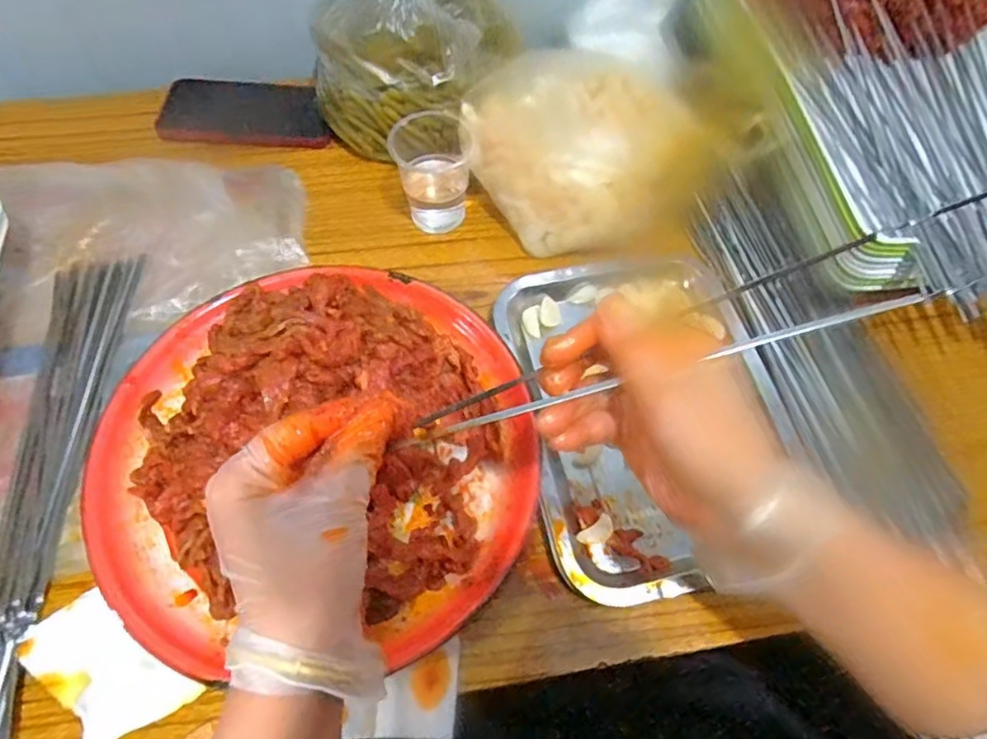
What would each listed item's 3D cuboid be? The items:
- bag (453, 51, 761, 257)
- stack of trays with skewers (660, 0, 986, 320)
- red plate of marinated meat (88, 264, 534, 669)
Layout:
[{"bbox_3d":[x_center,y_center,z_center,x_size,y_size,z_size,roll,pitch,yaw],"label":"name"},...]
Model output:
[{"bbox_3d":[0.091,-0.201,0.523,0.208,0.102,0.181,-37,69,-20],"label":"bag"},{"bbox_3d":[0.383,-0.226,0.540,0.294,0.117,0.402,-5,62,-6],"label":"stack of trays with skewers"},{"bbox_3d":[-0.119,0.041,0.395,0.290,0.072,0.263,0,62,-2],"label":"red plate of marinated meat"}]

